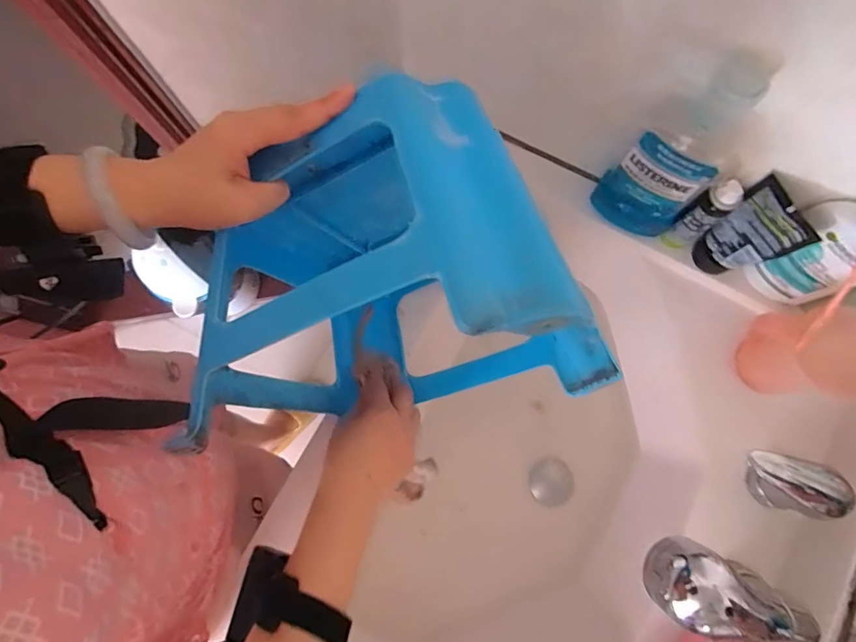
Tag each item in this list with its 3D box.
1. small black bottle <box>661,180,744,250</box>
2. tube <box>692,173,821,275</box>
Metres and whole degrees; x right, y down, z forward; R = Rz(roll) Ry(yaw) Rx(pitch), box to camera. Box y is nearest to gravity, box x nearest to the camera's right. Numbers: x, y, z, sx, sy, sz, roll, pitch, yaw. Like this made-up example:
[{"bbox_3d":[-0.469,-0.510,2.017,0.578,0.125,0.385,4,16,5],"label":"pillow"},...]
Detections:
[{"bbox_3d":[0.286,-0.109,0.483,0.027,0.104,0.031,-34,80,-7],"label":"small black bottle"},{"bbox_3d":[0.325,-0.085,0.471,0.029,0.120,0.070,-33,80,-7],"label":"tube"}]

